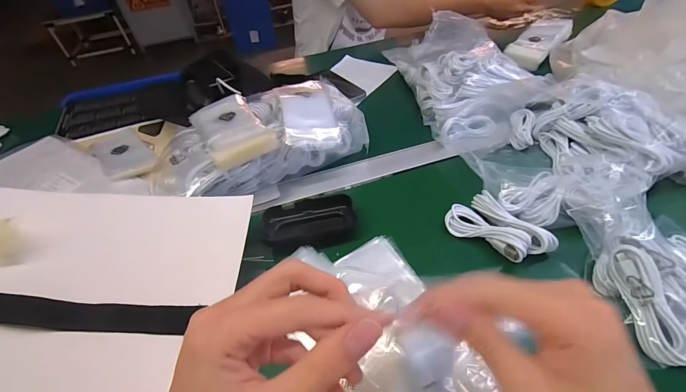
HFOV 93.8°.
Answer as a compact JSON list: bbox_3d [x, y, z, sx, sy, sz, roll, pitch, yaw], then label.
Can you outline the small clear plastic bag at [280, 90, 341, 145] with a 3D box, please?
[{"bbox_3d":[-0.046,-0.110,0.441,0.074,0.018,0.099,-4,62,-20],"label":"small clear plastic bag"}]

